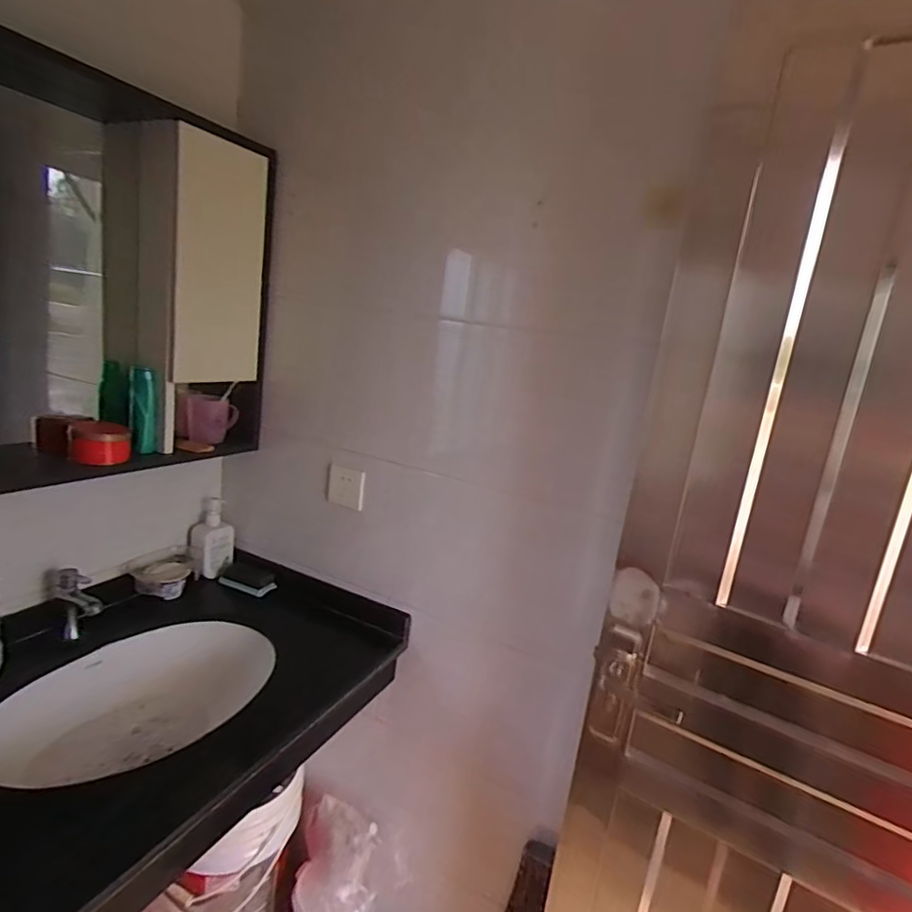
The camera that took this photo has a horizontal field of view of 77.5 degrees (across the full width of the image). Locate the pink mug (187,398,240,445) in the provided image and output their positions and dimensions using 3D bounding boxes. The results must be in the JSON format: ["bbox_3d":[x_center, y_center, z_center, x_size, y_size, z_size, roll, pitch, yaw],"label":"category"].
[{"bbox_3d":[-0.526,-0.074,1.230,0.105,0.094,0.072,2,14,-22],"label":"pink mug"}]

